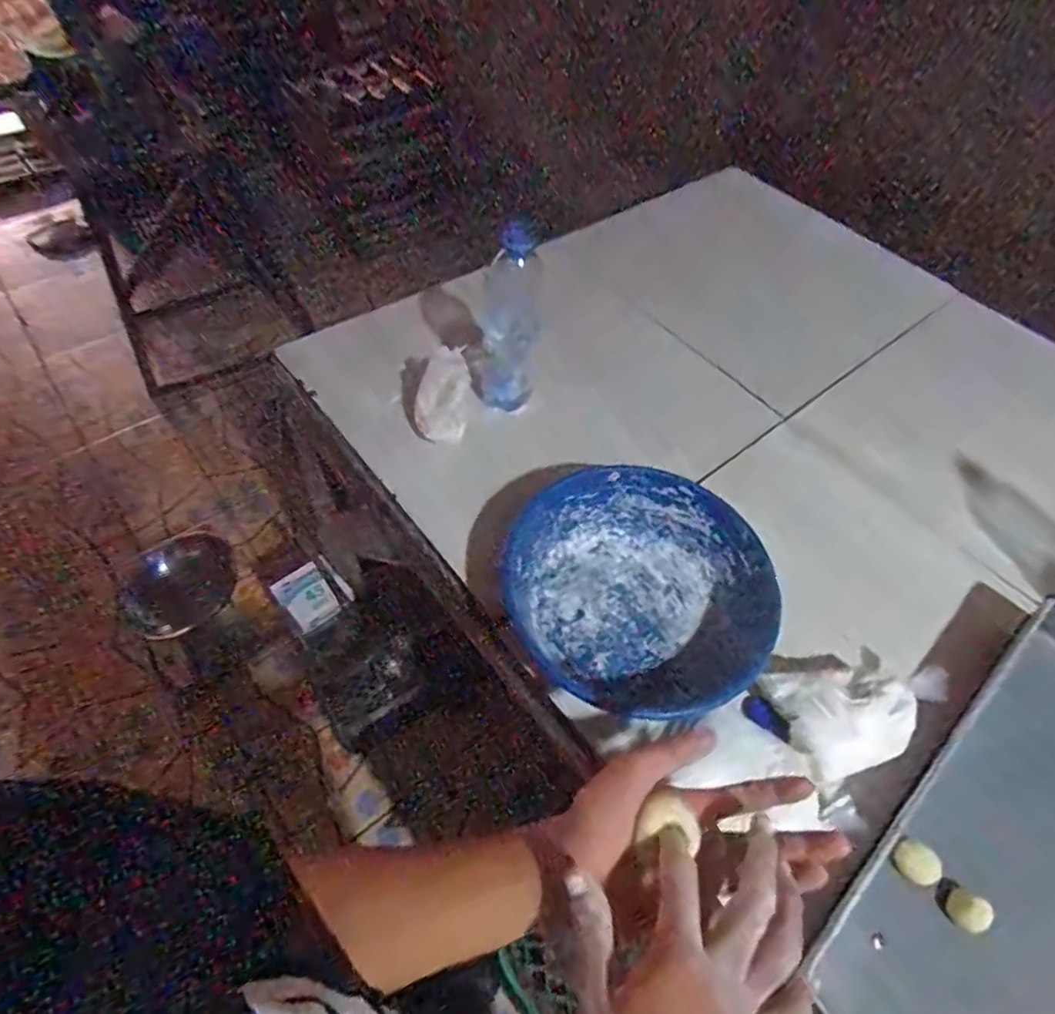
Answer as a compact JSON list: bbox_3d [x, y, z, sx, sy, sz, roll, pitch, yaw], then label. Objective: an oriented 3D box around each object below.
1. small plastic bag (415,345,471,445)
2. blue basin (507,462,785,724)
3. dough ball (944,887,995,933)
[{"bbox_3d":[-0.100,-0.128,0.733,0.068,0.106,0.055,-2,55,-4],"label":"small plastic bag"},{"bbox_3d":[0.113,0.076,0.624,0.255,0.078,0.236,1,54,-2],"label":"blue basin"},{"bbox_3d":[0.357,0.326,0.497,0.027,0.019,0.026,1,54,-2],"label":"dough ball"}]

